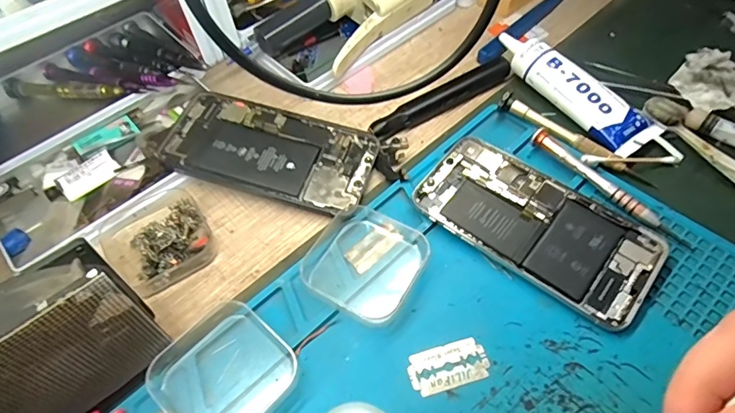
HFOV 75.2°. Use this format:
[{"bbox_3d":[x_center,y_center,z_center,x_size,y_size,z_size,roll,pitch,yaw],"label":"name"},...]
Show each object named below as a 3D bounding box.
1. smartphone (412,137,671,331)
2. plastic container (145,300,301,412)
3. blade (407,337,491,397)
[{"bbox_3d":[0.102,0.011,0.294,0.140,0.012,0.068,33,63,24],"label":"smartphone"},{"bbox_3d":[-0.077,0.086,0.250,0.065,0.017,0.064,35,64,25],"label":"plastic container"},{"bbox_3d":[0.043,0.084,0.253,0.042,0.004,0.022,-14,55,-6],"label":"blade"}]

